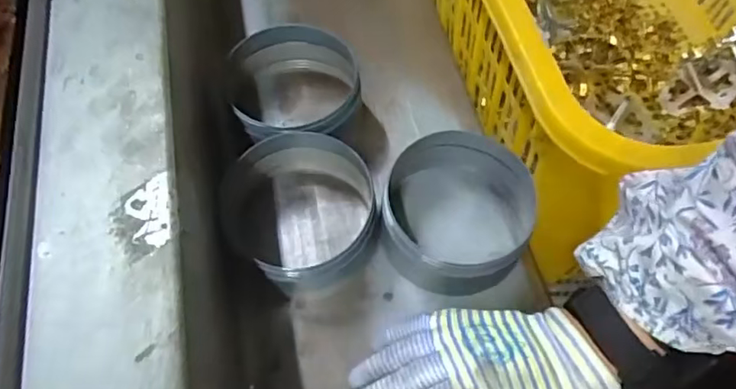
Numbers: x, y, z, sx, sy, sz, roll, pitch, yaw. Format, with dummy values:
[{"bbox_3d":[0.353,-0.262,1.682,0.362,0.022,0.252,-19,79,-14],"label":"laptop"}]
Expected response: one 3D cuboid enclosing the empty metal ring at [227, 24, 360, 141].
[{"bbox_3d":[-0.073,-0.099,0.573,0.123,0.077,0.127,0,60,-1],"label":"empty metal ring"}]

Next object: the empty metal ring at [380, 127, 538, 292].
[{"bbox_3d":[0.083,0.017,0.512,0.138,0.065,0.133,7,60,3],"label":"empty metal ring"}]

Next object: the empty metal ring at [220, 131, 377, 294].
[{"bbox_3d":[-0.057,0.021,0.499,0.134,0.069,0.142,0,60,-1],"label":"empty metal ring"}]

